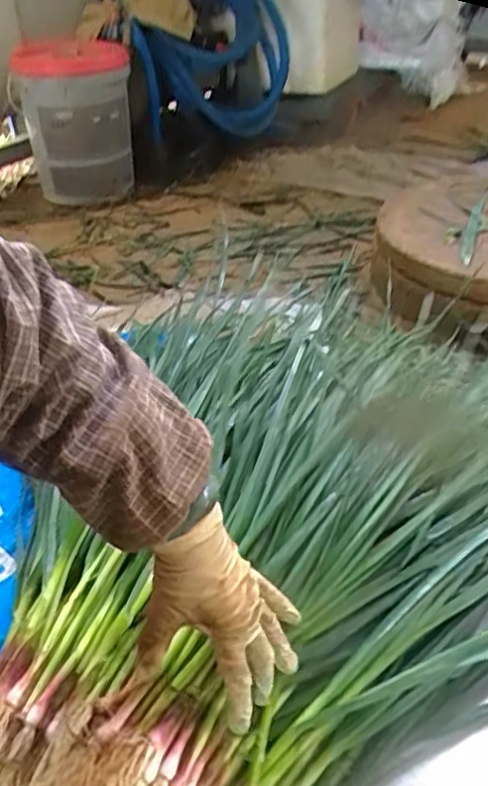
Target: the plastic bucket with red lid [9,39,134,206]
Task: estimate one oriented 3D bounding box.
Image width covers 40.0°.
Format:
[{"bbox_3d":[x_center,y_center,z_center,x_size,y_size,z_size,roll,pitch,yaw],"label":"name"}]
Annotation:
[{"bbox_3d":[-0.422,-0.700,1.732,0.266,0.328,0.276,-8,36,-8],"label":"plastic bucket with red lid"}]

